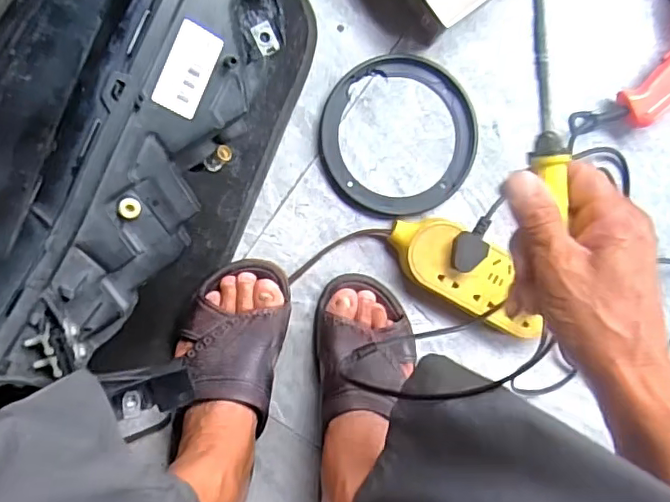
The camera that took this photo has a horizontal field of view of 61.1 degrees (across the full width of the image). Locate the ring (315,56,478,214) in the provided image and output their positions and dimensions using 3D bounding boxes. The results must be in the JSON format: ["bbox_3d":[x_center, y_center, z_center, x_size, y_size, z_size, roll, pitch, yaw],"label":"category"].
[{"bbox_3d":[0.064,-0.116,0.572,0.157,0.010,0.157,0,93,-6],"label":"ring"}]

